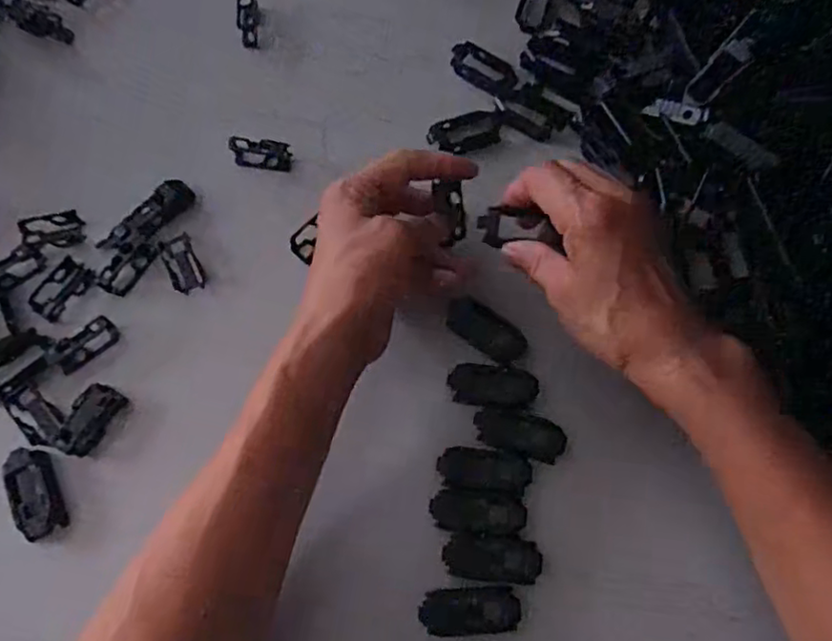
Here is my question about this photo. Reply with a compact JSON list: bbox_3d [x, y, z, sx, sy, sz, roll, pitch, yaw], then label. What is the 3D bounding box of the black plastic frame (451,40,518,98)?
[{"bbox_3d":[0.047,-0.175,0.452,0.052,0.004,0.027,38,73,13],"label":"black plastic frame"}]

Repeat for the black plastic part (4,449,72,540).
[{"bbox_3d":[-0.207,0.094,0.356,0.023,0.014,0.049,-25,71,-10],"label":"black plastic part"}]

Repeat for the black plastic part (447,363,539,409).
[{"bbox_3d":[0.045,0.038,0.374,0.050,0.005,0.024,6,69,2],"label":"black plastic part"}]

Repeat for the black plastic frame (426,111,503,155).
[{"bbox_3d":[0.034,-0.127,0.438,0.052,0.006,0.028,-17,70,-7],"label":"black plastic frame"}]

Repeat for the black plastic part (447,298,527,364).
[{"bbox_3d":[0.042,0.005,0.384,0.050,0.006,0.024,33,72,11],"label":"black plastic part"}]

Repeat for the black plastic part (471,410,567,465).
[{"bbox_3d":[0.059,0.064,0.367,0.052,0.005,0.023,13,69,4],"label":"black plastic part"}]

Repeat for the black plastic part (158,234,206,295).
[{"bbox_3d":[-0.146,-0.035,0.409,0.019,0.008,0.035,-23,71,-9],"label":"black plastic part"}]

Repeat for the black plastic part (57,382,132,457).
[{"bbox_3d":[-0.186,0.057,0.372,0.020,0.012,0.040,28,71,10],"label":"black plastic part"}]

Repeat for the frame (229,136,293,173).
[{"bbox_3d":[-0.103,-0.112,0.435,0.039,0.017,0.013,11,69,4],"label":"frame"}]

